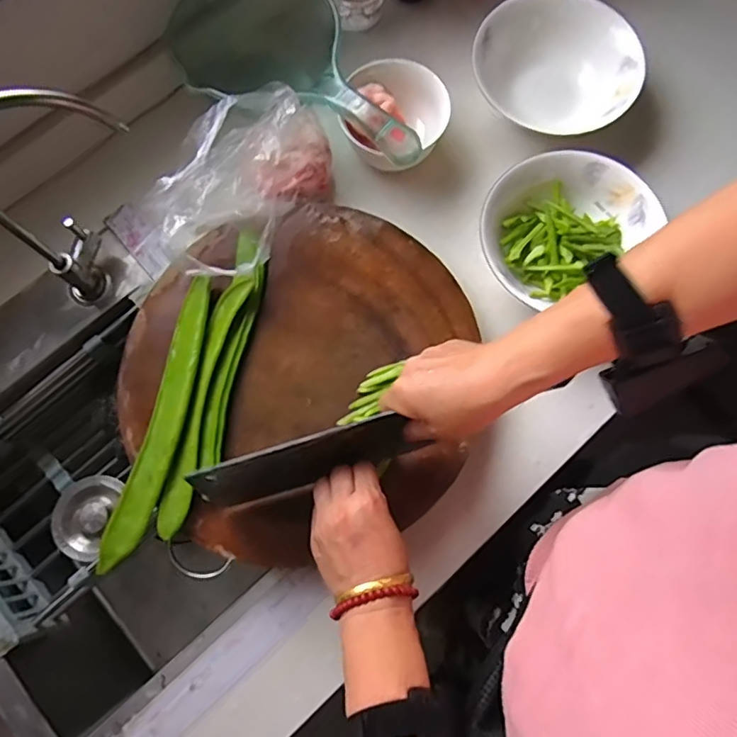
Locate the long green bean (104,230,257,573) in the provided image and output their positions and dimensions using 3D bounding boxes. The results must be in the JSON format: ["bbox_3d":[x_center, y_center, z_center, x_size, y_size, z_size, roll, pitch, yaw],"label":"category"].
[{"bbox_3d":[-0.177,0.045,0.485,0.040,0.023,0.258,14,76,4],"label":"long green bean"}]

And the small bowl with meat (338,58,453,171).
[{"bbox_3d":[0.022,-0.254,0.571,0.109,0.064,0.119,0,76,1],"label":"small bowl with meat"}]

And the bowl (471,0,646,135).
[{"bbox_3d":[0.198,-0.321,0.586,0.166,0.067,0.145,25,77,7],"label":"bowl"}]

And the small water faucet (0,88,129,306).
[{"bbox_3d":[-0.248,-0.141,0.459,0.131,0.245,0.047,-24,77,-5],"label":"small water faucet"}]

